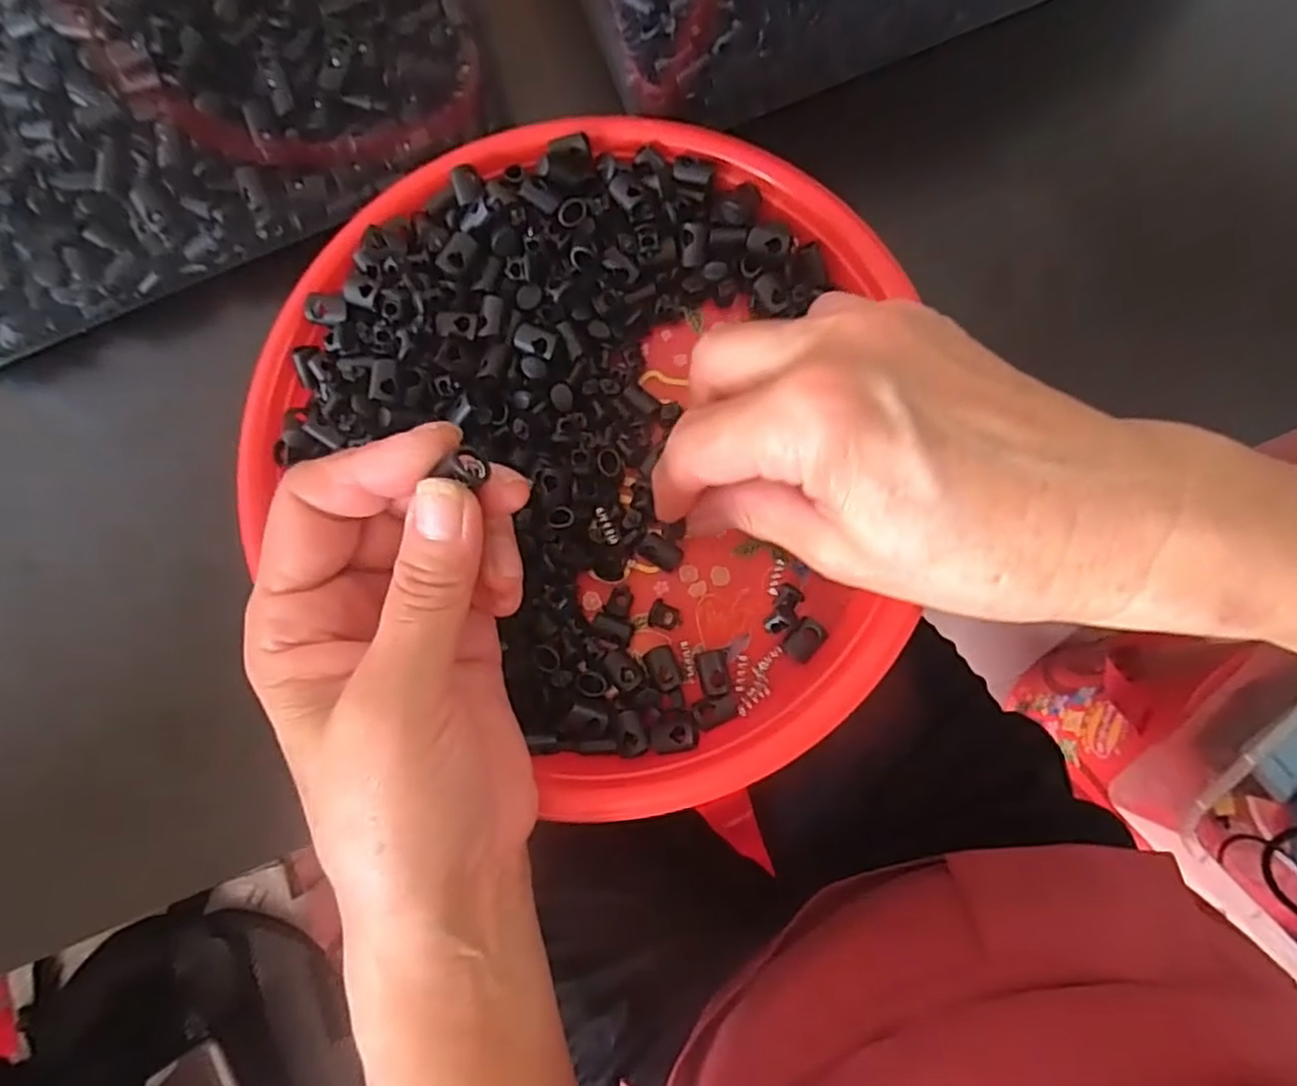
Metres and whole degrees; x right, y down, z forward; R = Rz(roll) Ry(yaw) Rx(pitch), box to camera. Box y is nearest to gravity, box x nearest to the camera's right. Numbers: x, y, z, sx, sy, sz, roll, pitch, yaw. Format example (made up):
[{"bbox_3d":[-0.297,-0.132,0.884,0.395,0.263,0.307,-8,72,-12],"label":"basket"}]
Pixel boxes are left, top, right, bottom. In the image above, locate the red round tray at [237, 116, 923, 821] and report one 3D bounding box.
[{"bbox_3d":[-0.029,-0.034,0.250,0.219,0.028,0.235,-1,84,5],"label":"red round tray"}]

